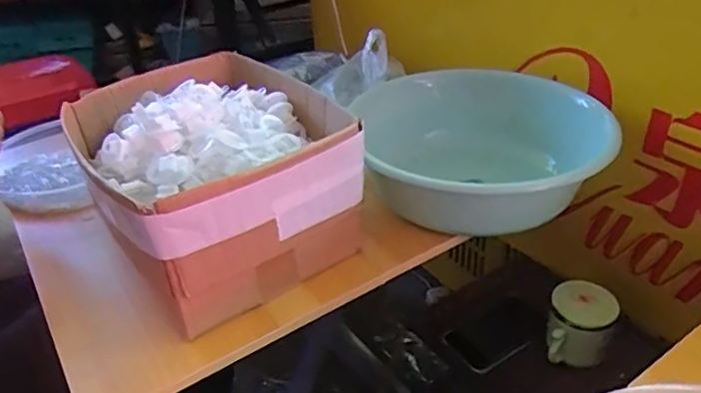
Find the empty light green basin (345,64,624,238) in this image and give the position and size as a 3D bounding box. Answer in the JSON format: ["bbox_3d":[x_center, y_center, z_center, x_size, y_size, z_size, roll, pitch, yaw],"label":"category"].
[{"bbox_3d":[0.150,-0.058,0.684,0.262,0.102,0.261,-2,33,2],"label":"empty light green basin"}]

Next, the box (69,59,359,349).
[{"bbox_3d":[-0.143,-0.023,0.628,0.248,0.158,0.289,-20,36,-23],"label":"box"}]

